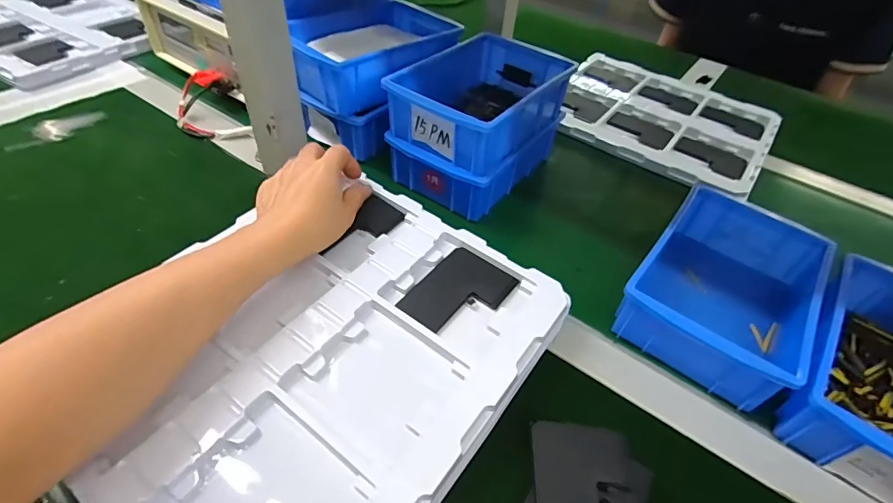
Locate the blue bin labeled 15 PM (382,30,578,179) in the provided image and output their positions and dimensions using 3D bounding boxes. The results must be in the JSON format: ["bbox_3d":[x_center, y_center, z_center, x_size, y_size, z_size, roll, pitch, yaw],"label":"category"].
[{"bbox_3d":[0.041,-0.173,0.509,0.131,0.062,0.195,30,50,22],"label":"blue bin labeled 15 PM"}]

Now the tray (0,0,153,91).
[{"bbox_3d":[-0.634,-0.370,0.743,0.317,0.022,0.294,26,49,17],"label":"tray"}]

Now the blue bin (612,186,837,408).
[{"bbox_3d":[0.255,0.030,0.416,0.131,0.057,0.198,33,51,22],"label":"blue bin"}]

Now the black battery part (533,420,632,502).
[{"bbox_3d":[0.090,0.154,0.292,0.065,0.004,0.091,8,41,0],"label":"black battery part"}]

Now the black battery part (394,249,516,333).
[{"bbox_3d":[0.011,0.035,0.381,0.064,0.004,0.088,31,51,21],"label":"black battery part"}]

